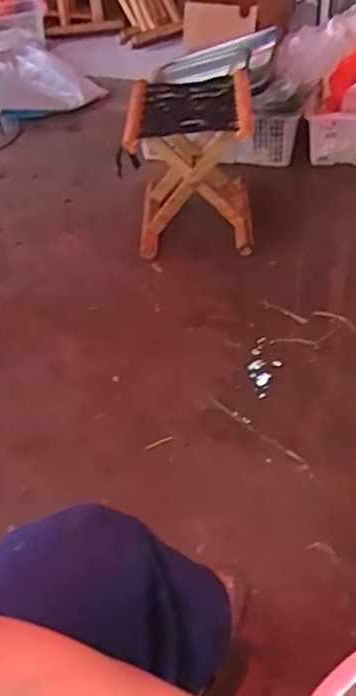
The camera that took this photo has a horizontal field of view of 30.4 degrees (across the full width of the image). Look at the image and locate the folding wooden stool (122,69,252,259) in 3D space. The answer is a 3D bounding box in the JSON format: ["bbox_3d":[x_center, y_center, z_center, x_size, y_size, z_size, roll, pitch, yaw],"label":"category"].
[{"bbox_3d":[0.032,-0.440,1.564,0.270,0.333,0.329,-3,45,3],"label":"folding wooden stool"}]

